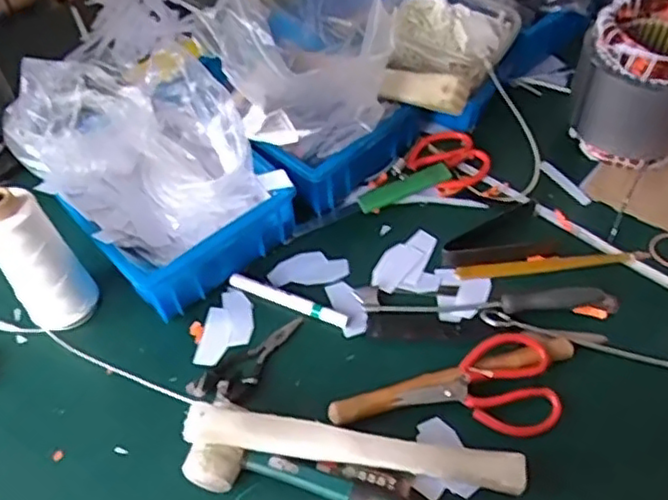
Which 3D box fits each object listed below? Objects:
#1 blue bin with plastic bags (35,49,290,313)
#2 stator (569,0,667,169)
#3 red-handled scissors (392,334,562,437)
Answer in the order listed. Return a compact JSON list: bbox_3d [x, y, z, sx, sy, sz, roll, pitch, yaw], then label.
[{"bbox_3d":[-0.205,-0.084,0.747,0.201,0.150,0.265,-35,58,-22],"label":"blue bin with plastic bags"},{"bbox_3d":[0.373,-0.202,0.784,0.149,0.157,0.145,29,59,23],"label":"stator"},{"bbox_3d":[0.137,0.132,0.633,0.148,0.025,0.092,-5,52,0],"label":"red-handled scissors"}]

